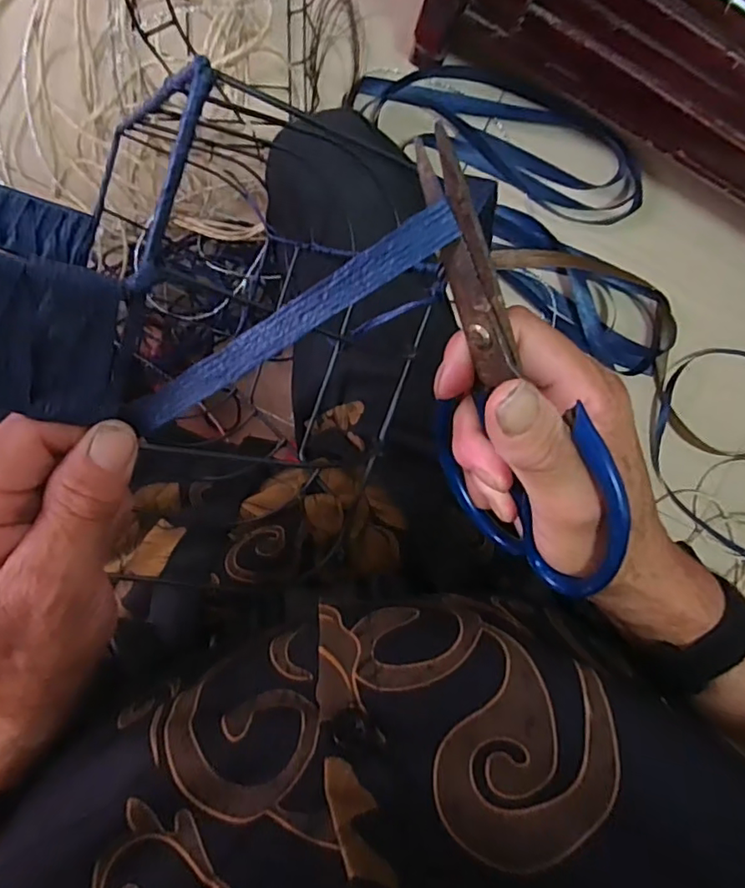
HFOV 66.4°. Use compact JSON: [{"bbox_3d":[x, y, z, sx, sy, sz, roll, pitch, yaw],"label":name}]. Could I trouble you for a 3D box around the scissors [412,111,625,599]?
[{"bbox_3d":[0.052,-0.014,0.202,0.010,0.092,0.163,-29,134,-23],"label":"scissors"}]

